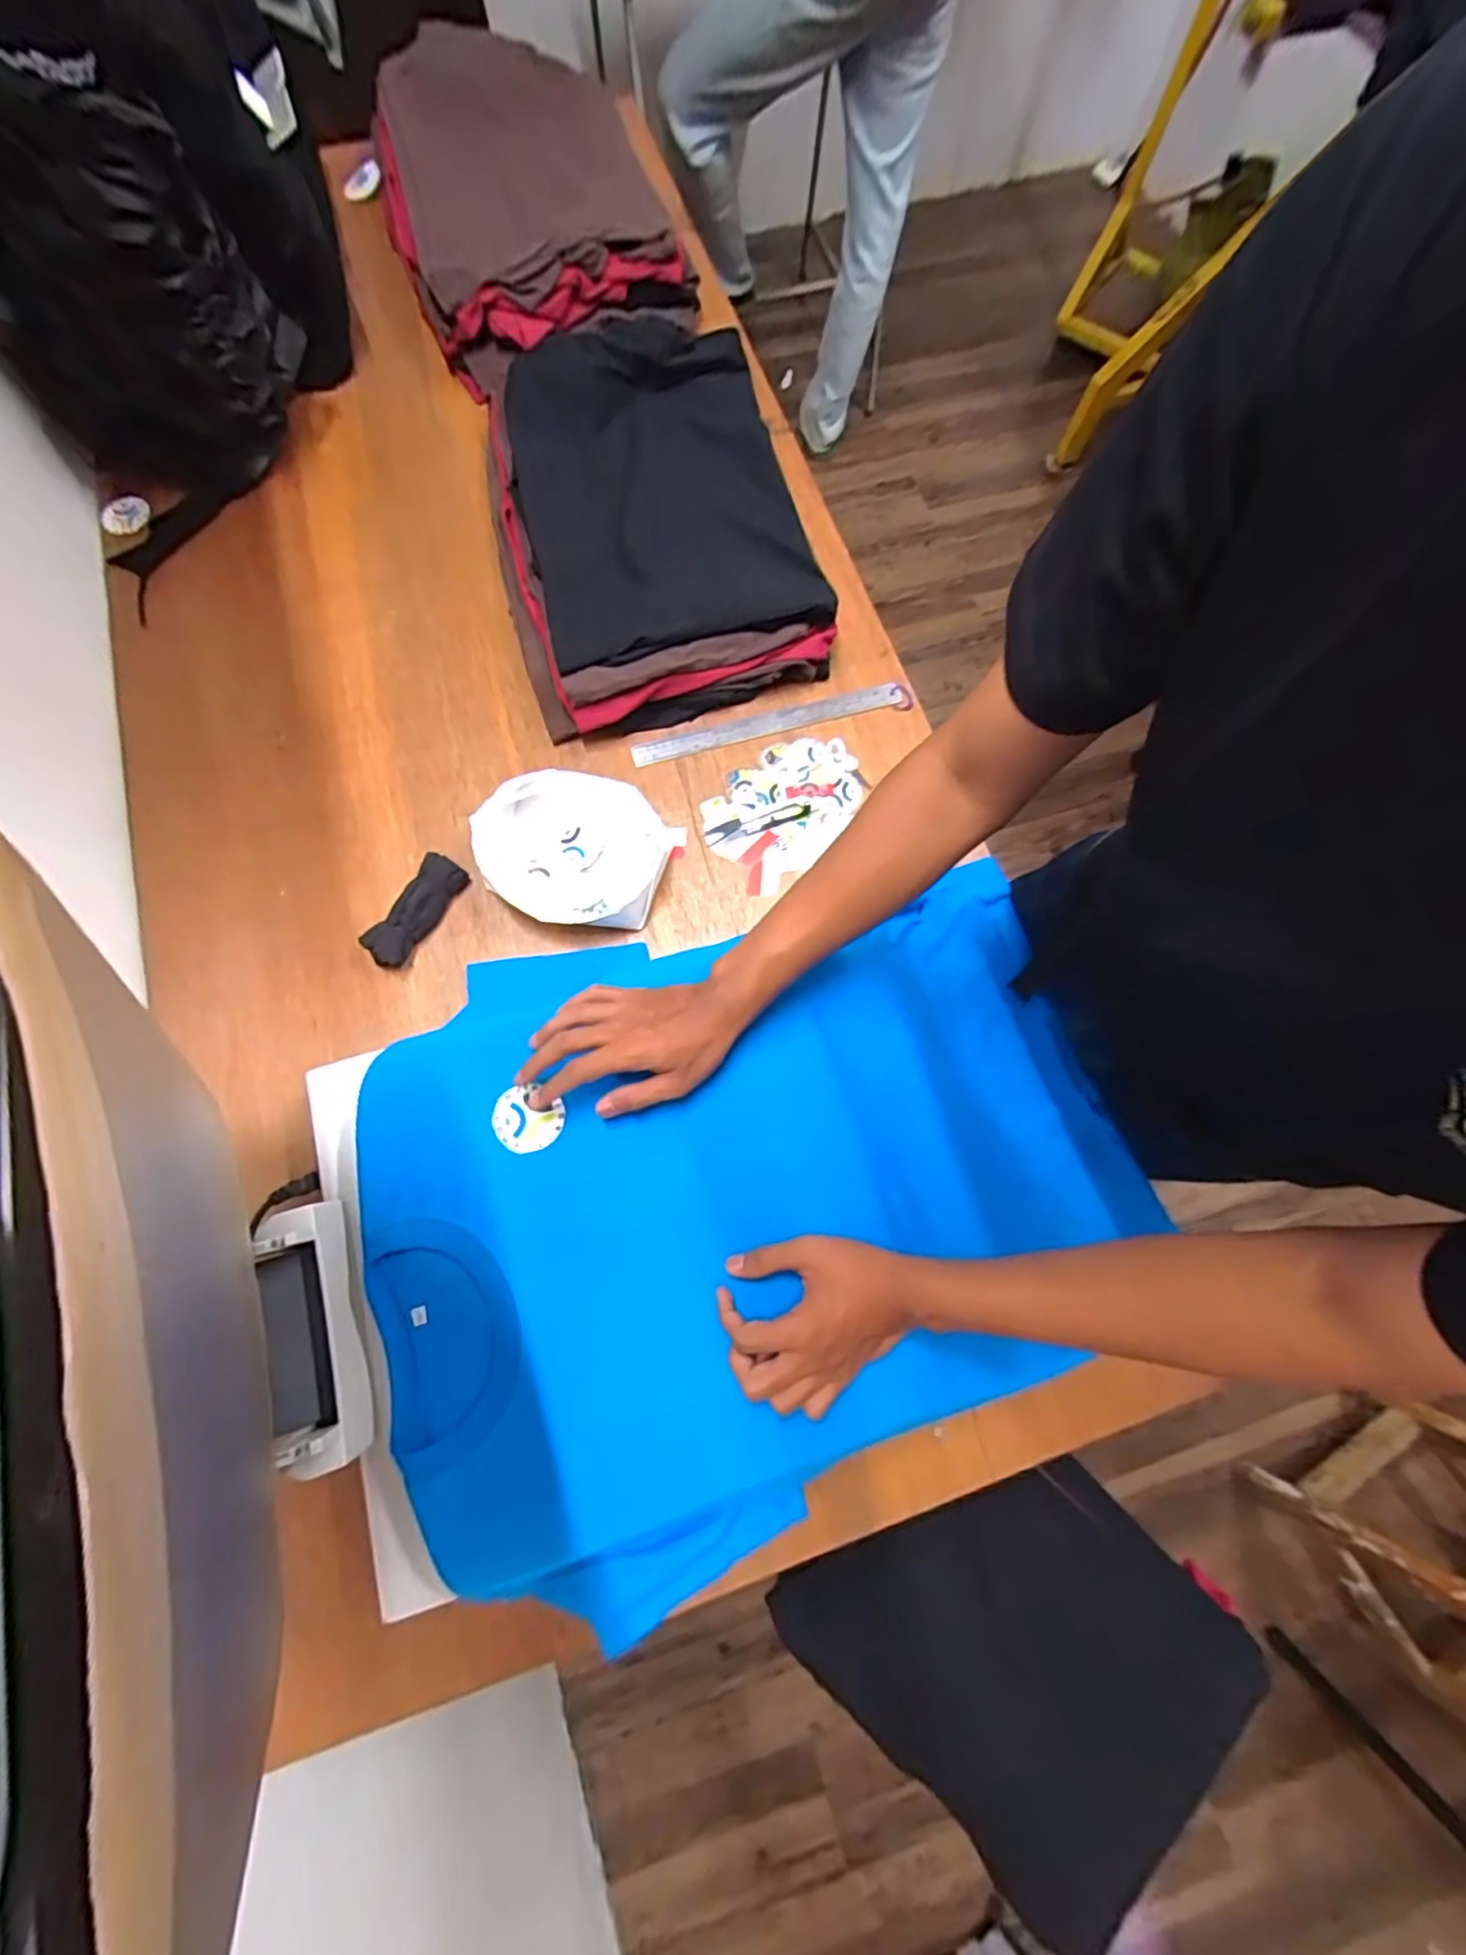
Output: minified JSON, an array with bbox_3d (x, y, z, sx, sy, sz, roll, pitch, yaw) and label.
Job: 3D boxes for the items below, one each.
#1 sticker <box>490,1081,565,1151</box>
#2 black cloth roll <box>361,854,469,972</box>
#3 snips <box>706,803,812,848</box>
[{"bbox_3d":[-0.173,0.118,0.545,0.057,0.007,0.051,31,76,7],"label":"sticker"},{"bbox_3d":[-0.331,-0.069,0.684,0.048,0.037,0.127,34,77,8],"label":"black cloth roll"},{"bbox_3d":[0.027,-0.174,0.735,0.120,0.005,0.023,-15,75,-5],"label":"snips"}]

